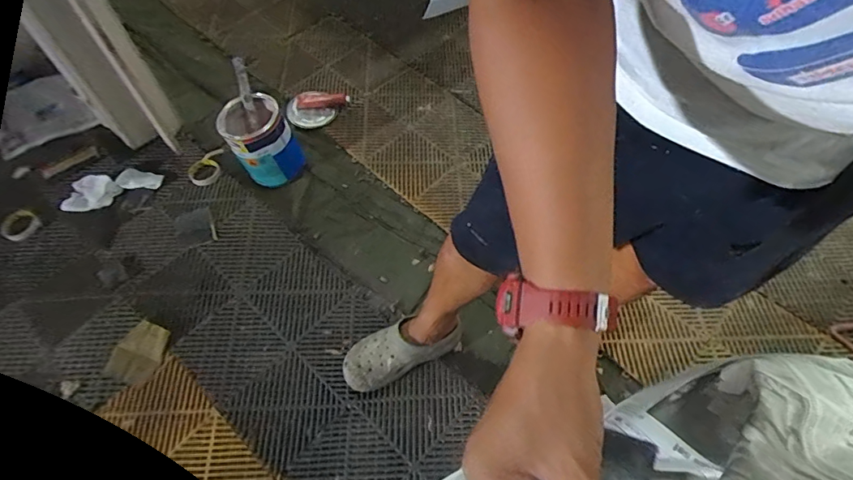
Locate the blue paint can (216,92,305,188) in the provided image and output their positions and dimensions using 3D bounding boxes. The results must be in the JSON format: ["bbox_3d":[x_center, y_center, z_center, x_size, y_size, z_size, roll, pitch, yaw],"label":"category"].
[{"bbox_3d":[-0.454,-0.269,1.328,0.176,0.182,0.194,-29,63,-15],"label":"blue paint can"}]

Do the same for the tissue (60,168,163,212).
[{"bbox_3d":[-0.877,-0.148,1.344,0.255,0.032,0.098,-20,59,-12],"label":"tissue"}]

